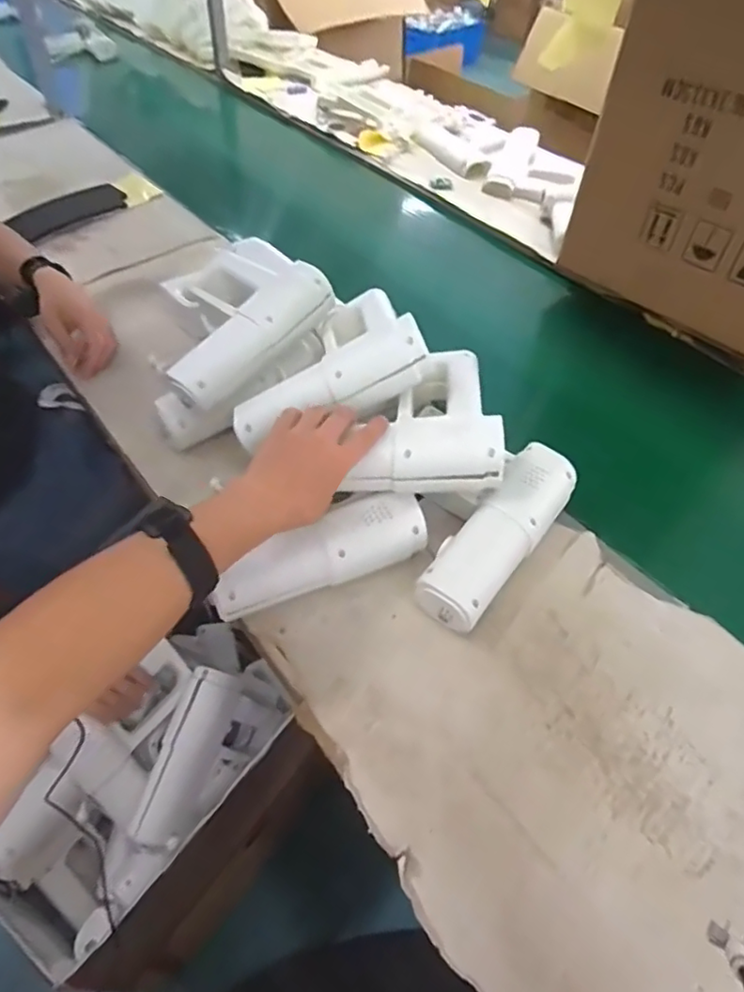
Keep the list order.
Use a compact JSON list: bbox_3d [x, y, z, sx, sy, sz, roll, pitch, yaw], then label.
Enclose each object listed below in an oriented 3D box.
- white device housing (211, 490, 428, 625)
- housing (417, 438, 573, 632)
[{"bbox_3d":[-0.051,0.055,0.578,0.205,0.058,0.084,-19,55,-15],"label":"white device housing"},{"bbox_3d":[0.126,0.039,0.588,0.069,0.063,0.213,33,59,23],"label":"housing"}]

